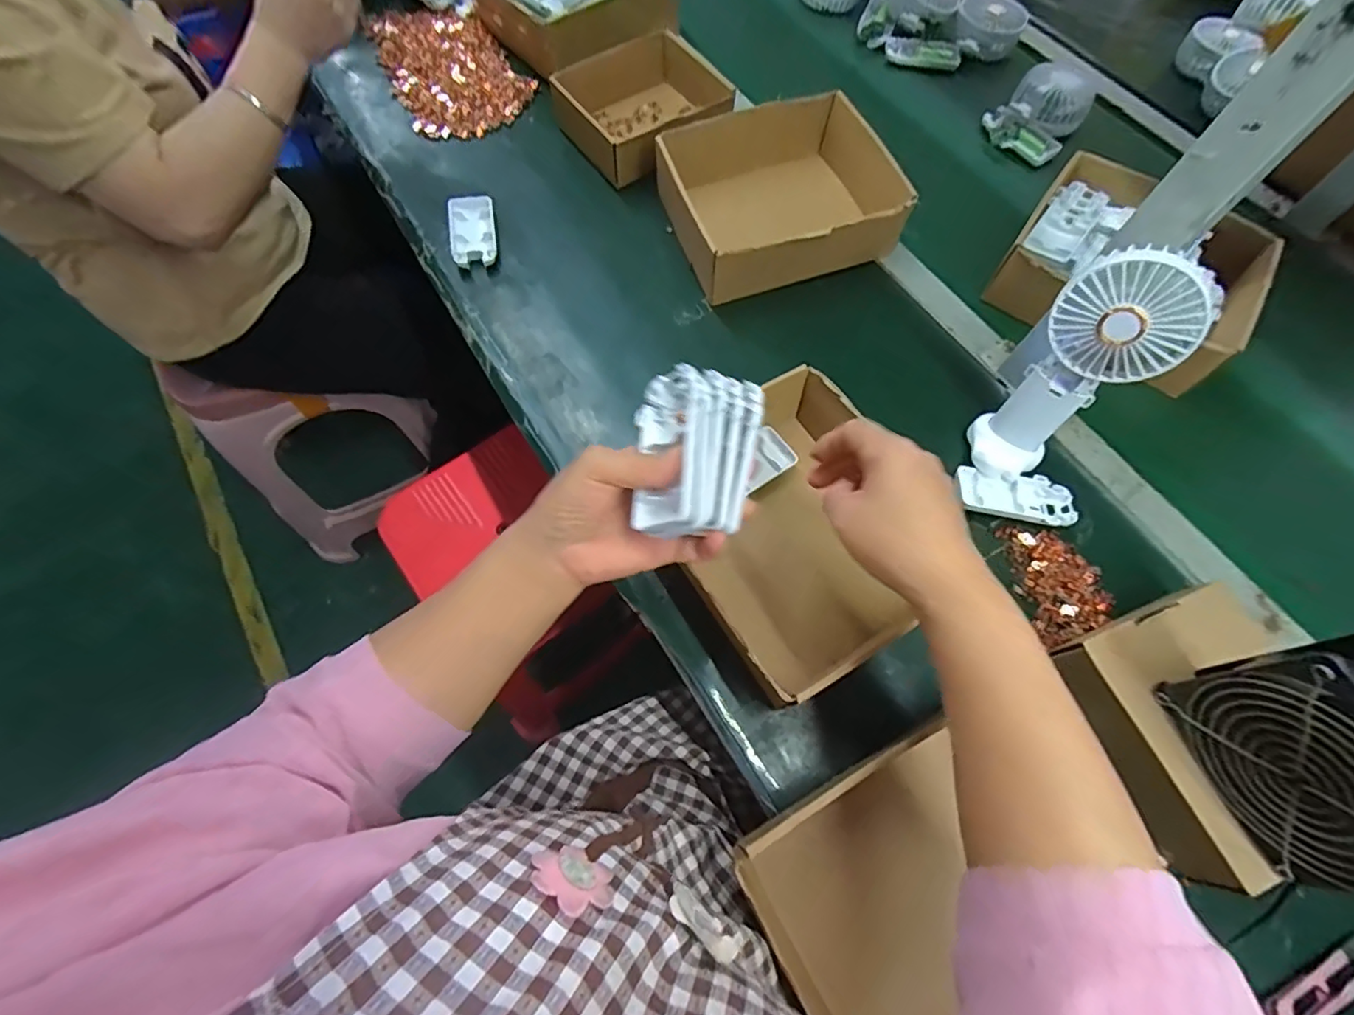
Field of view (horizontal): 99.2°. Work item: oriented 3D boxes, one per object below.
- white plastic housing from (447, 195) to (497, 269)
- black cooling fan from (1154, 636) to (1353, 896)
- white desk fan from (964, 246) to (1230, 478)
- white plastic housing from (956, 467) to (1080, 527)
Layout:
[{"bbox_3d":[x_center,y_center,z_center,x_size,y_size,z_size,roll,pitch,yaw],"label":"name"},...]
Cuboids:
[{"bbox_3d":[-0.217,-0.292,0.611,0.046,0.015,0.089,-9,67,-5],"label":"white plastic housing"},{"bbox_3d":[0.359,0.141,0.317,0.041,0.115,0.123,-19,68,-9],"label":"black cooling fan"},{"bbox_3d":[0.295,-0.098,0.440,0.080,0.183,0.085,-40,73,-16],"label":"white desk fan"},{"bbox_3d":[0.287,-0.010,0.487,0.094,0.012,0.047,8,67,2],"label":"white plastic housing"}]

